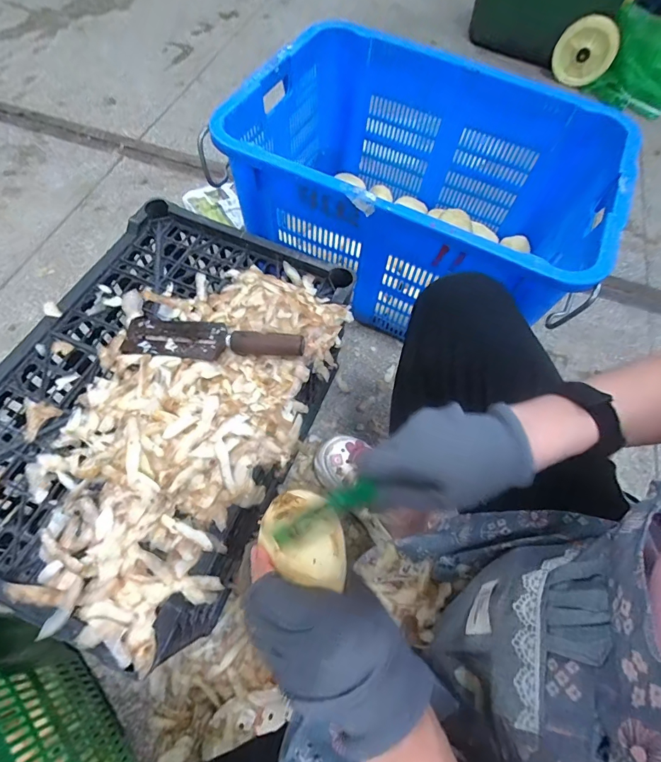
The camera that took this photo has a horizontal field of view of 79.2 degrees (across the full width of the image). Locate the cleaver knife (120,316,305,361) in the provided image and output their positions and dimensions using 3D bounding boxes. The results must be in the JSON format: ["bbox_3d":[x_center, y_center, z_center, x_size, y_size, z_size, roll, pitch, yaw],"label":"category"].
[{"bbox_3d":[-0.158,-0.057,0.537,0.242,0.042,0.059,7,65,0],"label":"cleaver knife"}]

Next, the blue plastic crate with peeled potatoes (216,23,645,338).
[{"bbox_3d":[0.158,-0.357,0.784,0.648,0.298,0.399,25,65,8],"label":"blue plastic crate with peeled potatoes"}]

